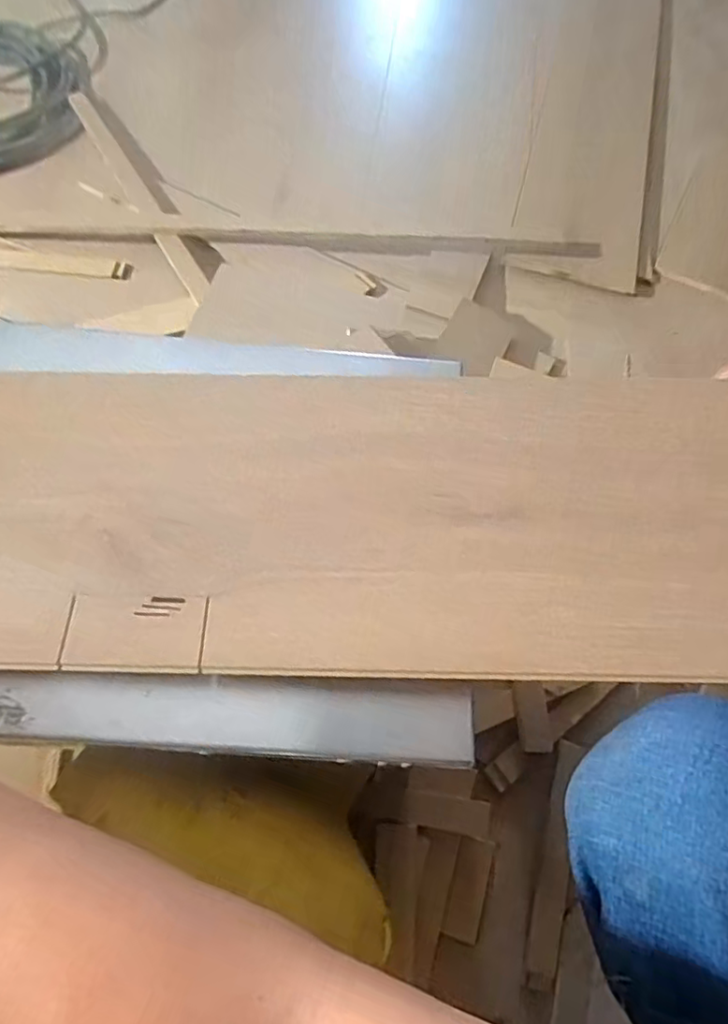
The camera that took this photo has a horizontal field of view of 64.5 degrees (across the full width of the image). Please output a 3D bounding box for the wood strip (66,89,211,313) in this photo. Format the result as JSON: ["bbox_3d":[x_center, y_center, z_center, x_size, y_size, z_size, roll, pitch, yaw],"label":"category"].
[{"bbox_3d":[-0.363,-0.515,0.907,0.034,0.012,0.557,-29,67,-12],"label":"wood strip"}]

